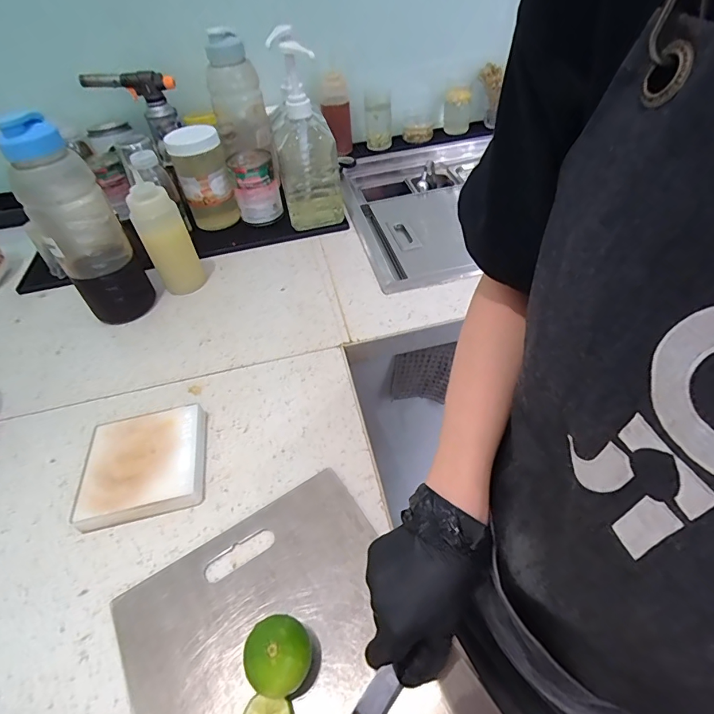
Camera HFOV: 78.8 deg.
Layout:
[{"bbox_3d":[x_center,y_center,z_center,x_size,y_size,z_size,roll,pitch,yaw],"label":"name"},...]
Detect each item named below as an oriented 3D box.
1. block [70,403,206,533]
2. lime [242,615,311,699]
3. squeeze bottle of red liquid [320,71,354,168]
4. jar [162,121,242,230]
[{"bbox_3d":[-0.231,0.116,0.478,0.123,0.025,0.120,-13,45,-7],"label":"block"},{"bbox_3d":[-0.058,0.224,0.325,0.047,0.050,0.047,-3,45,3],"label":"lime"},{"bbox_3d":[-0.045,-0.533,0.988,0.062,0.173,0.058,-6,45,0],"label":"squeeze bottle of red liquid"},{"bbox_3d":[-0.283,-0.330,0.811,0.091,0.166,0.085,-20,47,-14],"label":"jar"}]

